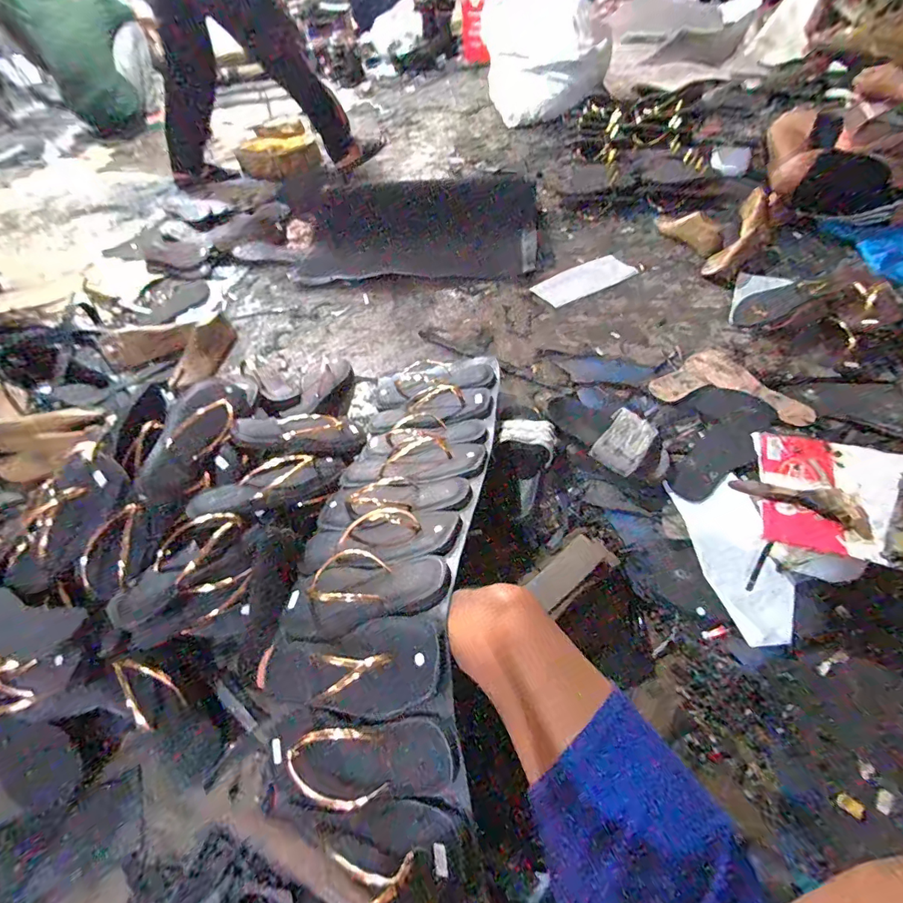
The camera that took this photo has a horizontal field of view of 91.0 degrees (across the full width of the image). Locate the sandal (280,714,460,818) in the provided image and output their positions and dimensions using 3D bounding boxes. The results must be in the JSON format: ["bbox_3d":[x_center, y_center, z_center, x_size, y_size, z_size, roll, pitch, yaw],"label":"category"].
[{"bbox_3d":[-0.088,0.325,0.463,0.193,0.033,0.072,-18,69,14],"label":"sandal"}]

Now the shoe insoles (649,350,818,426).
[{"bbox_3d":[0.575,-0.144,0.920,0.290,0.009,0.165,14,55,16],"label":"shoe insoles"}]

